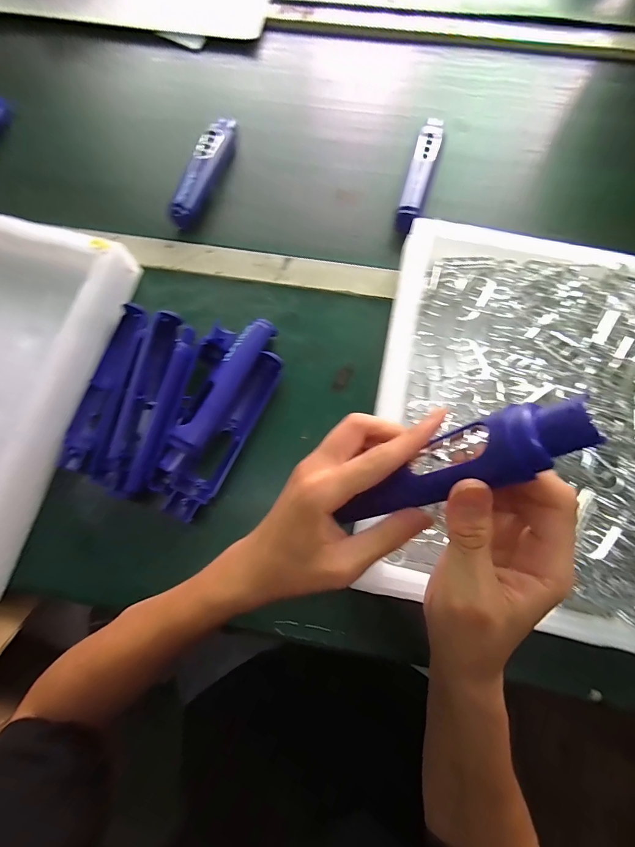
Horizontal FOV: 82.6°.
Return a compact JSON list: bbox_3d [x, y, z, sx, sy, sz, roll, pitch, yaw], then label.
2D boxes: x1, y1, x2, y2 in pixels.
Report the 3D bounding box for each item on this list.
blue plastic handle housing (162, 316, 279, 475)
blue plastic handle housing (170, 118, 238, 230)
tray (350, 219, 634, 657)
[{"bbox_3d":[-0.091,-0.031,0.347,0.028,0.024,0.170,26,76,9],"label":"blue plastic handle housing"},{"bbox_3d":[-0.136,-0.311,0.438,0.034,0.024,0.175,18,75,7],"label":"blue plastic handle housing"},{"bbox_3d":[0.200,-0.014,0.309,0.286,0.044,0.351,12,75,5],"label":"tray"}]

